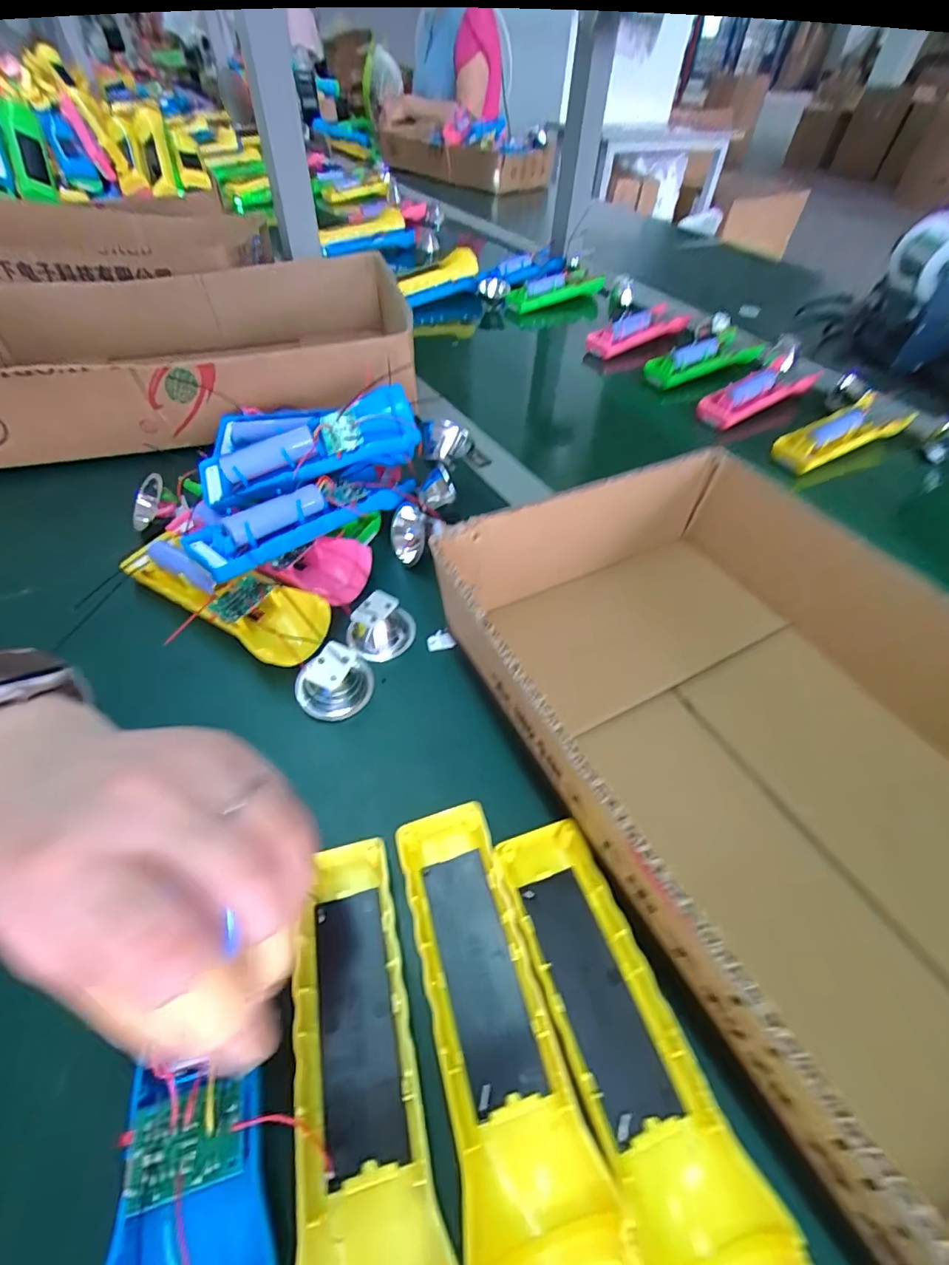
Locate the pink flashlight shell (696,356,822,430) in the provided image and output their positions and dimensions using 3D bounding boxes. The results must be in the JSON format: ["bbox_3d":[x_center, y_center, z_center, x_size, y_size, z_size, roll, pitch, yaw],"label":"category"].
[{"bbox_3d":[0.299,-0.258,0.527,0.140,0.031,0.041,-27,59,-20],"label":"pink flashlight shell"}]

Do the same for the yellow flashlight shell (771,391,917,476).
[{"bbox_3d":[0.357,-0.198,0.483,0.144,0.024,0.043,-23,58,-17],"label":"yellow flashlight shell"}]

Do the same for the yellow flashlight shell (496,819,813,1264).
[{"bbox_3d":[0.055,0.153,0.195,0.048,0.024,0.155,-14,54,-15],"label":"yellow flashlight shell"}]

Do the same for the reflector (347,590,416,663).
[{"bbox_3d":[-0.059,-0.003,0.323,0.036,0.031,0.040,37,57,23],"label":"reflector"}]

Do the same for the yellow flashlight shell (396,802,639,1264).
[{"bbox_3d":[0.006,0.149,0.202,0.049,0.026,0.154,-10,53,-12],"label":"yellow flashlight shell"}]

